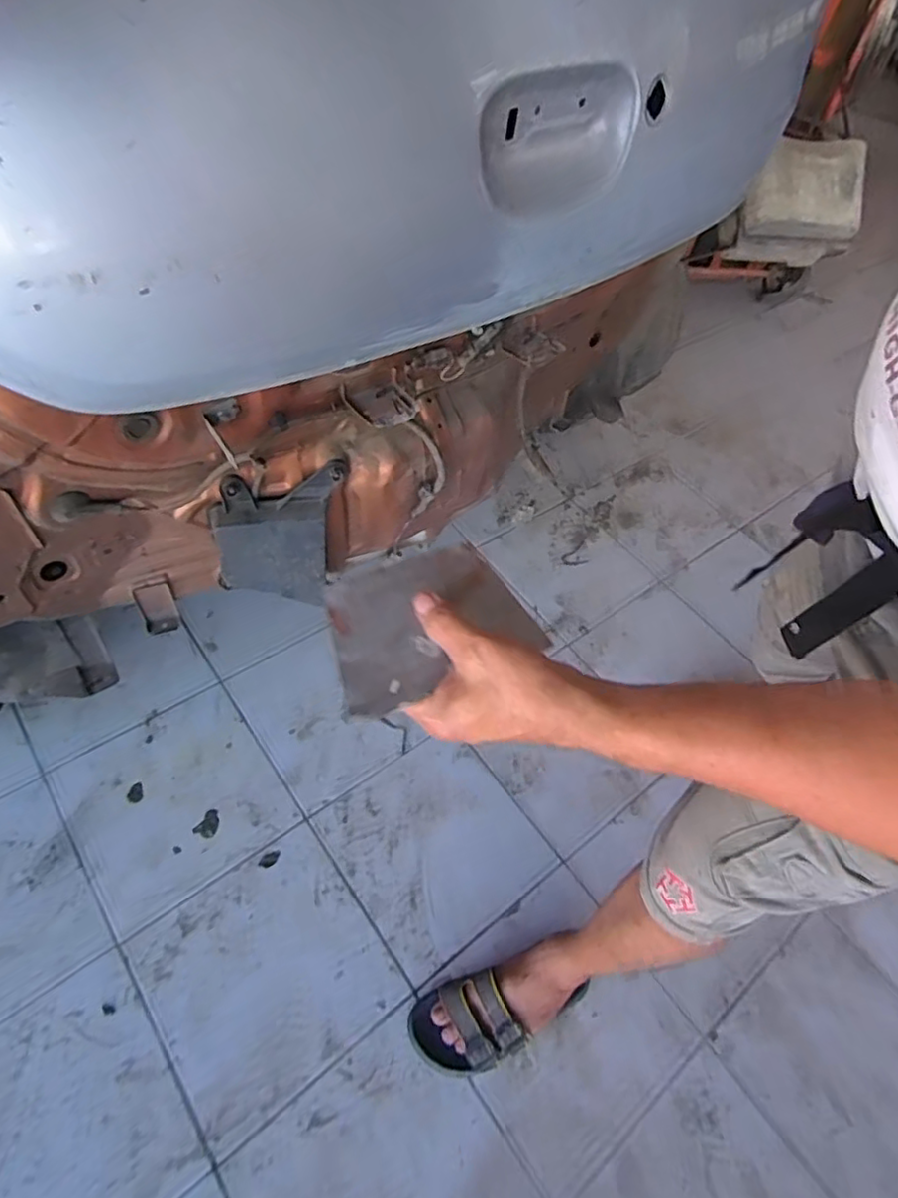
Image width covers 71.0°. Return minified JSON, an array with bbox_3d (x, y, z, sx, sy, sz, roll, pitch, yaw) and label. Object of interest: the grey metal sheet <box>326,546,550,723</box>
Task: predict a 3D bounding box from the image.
[{"bbox_3d":[-0.015,0.014,0.427,0.136,0.014,0.096,-20,59,-17],"label":"grey metal sheet"}]

